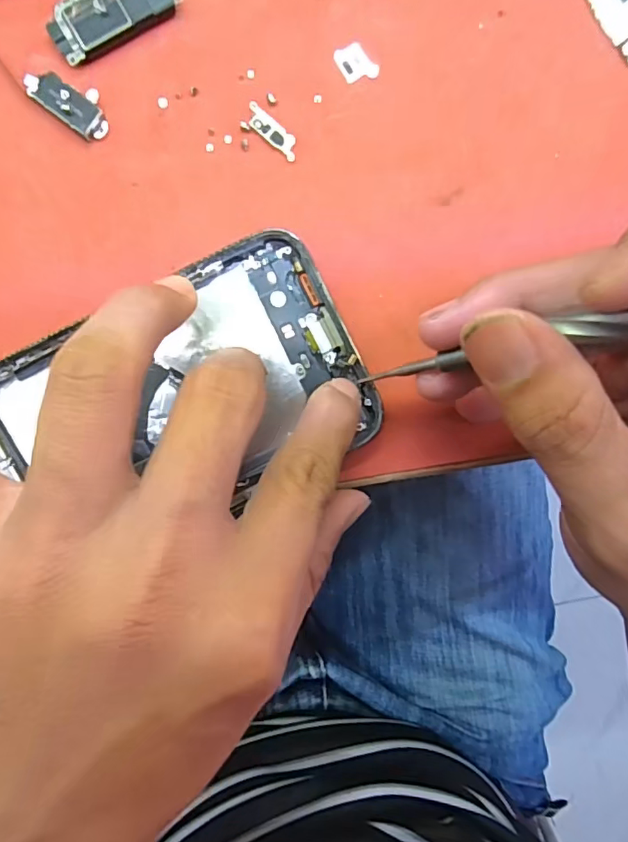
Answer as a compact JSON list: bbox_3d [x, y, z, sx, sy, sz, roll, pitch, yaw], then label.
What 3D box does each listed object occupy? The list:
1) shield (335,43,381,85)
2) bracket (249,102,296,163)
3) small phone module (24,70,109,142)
[{"bbox_3d":[0.014,-0.117,0.165,0.011,0.004,0.013,-37,97,0],"label":"shield"},{"bbox_3d":[-0.013,-0.095,0.164,0.021,0.004,0.007,39,91,-7],"label":"bracket"},{"bbox_3d":[-0.077,-0.101,0.158,0.027,0.005,0.013,34,92,-7],"label":"small phone module"}]

